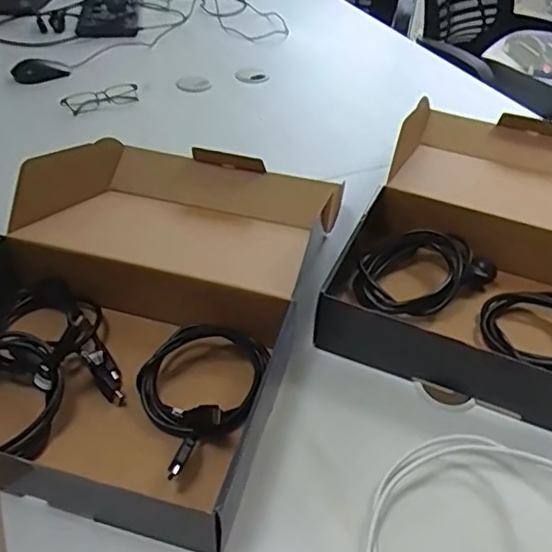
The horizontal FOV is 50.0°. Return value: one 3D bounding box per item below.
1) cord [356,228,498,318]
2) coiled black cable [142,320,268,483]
[{"bbox_3d":[0.169,-0.006,0.714,0.162,0.062,0.117,-27,50,-29],"label":"cord"},{"bbox_3d":[-0.076,0.114,0.573,0.107,0.048,0.170,18,44,16],"label":"coiled black cable"}]

